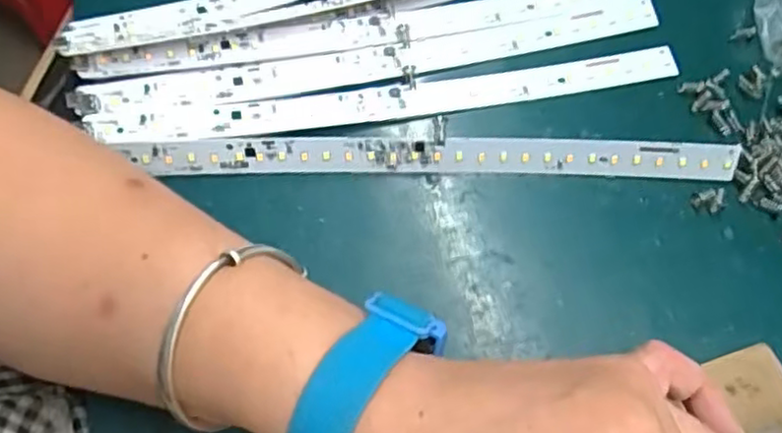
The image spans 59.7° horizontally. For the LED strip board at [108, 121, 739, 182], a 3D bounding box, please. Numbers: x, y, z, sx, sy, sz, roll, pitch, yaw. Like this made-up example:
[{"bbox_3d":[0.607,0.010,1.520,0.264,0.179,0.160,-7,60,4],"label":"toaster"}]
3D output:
[{"bbox_3d":[0.020,-0.027,0.309,0.266,0.020,0.007,0,25,0],"label":"LED strip board"}]

